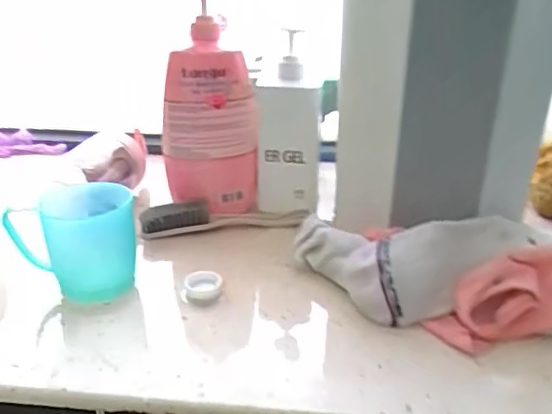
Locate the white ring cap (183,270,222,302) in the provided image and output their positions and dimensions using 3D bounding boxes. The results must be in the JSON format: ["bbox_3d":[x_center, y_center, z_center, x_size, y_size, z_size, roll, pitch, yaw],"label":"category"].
[{"bbox_3d":[-0.070,0.075,0.546,0.034,0.014,0.029,13,29,23],"label":"white ring cap"}]

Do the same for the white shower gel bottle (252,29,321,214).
[{"bbox_3d":[0.016,-0.097,0.675,0.073,0.208,0.080,3,27,4],"label":"white shower gel bottle"}]

